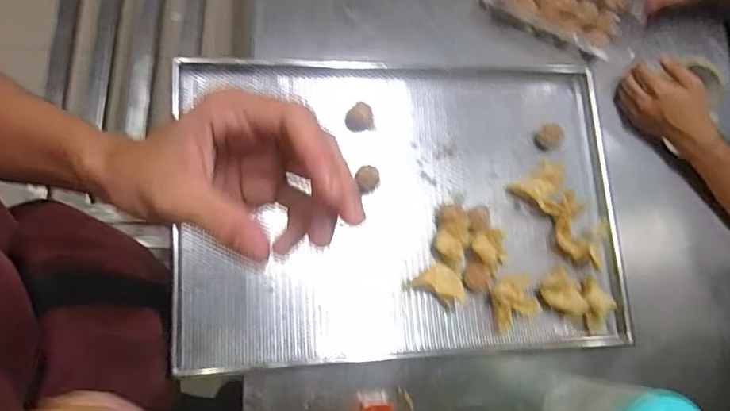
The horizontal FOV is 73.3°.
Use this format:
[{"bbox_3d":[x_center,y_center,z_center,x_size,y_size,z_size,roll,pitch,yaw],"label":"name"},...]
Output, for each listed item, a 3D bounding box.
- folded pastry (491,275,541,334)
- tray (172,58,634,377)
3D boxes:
[{"bbox_3d":[0.202,0.129,0.660,0.064,0.025,0.063,-19,80,-5],"label":"folded pastry"},{"bbox_3d":[0.055,-0.002,0.684,0.597,0.046,0.410,-1,78,-7],"label":"tray"}]

